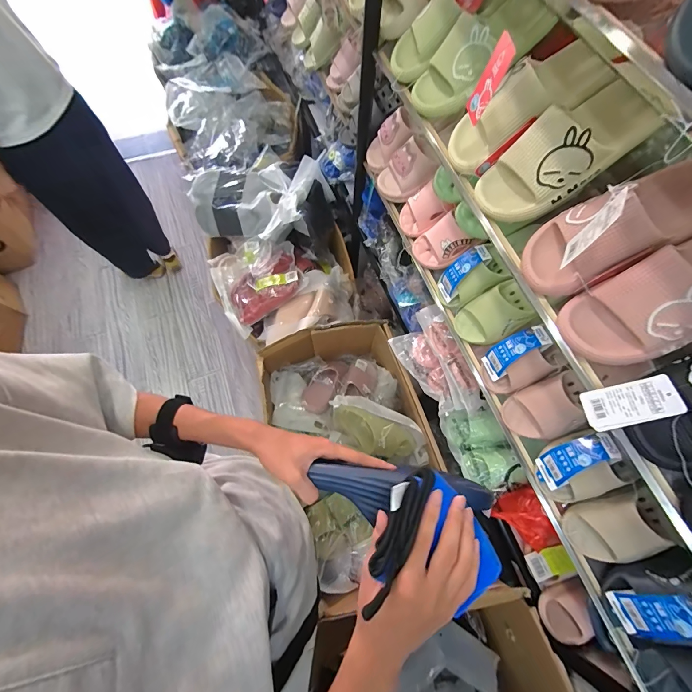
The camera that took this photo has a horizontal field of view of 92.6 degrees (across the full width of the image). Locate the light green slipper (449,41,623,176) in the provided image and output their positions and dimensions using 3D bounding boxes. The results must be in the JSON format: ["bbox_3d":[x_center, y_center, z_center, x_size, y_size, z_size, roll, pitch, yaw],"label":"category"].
[{"bbox_3d":[0.267,-0.373,0.513,0.221,0.068,0.092,-26,67,26],"label":"light green slipper"}]

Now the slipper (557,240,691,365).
[{"bbox_3d":[0.382,-0.059,0.385,0.216,0.070,0.103,-32,70,20],"label":"slipper"}]

